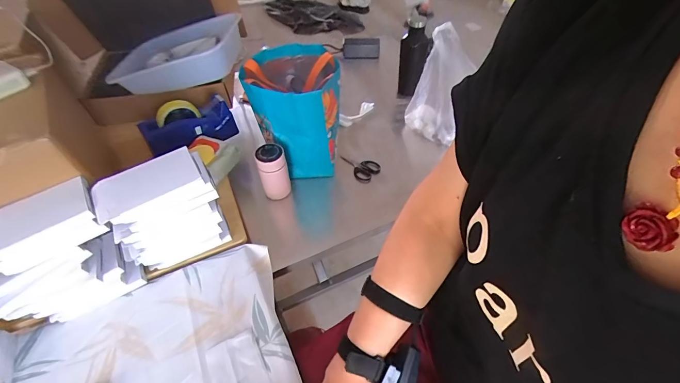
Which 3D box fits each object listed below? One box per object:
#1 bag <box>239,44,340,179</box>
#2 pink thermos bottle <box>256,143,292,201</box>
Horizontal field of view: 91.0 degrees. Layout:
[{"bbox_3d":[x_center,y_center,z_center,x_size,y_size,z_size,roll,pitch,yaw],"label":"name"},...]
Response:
[{"bbox_3d":[-0.106,-0.184,0.801,0.198,0.245,0.223,-12,50,-8],"label":"bag"},{"bbox_3d":[-0.147,-0.042,0.753,0.060,0.122,0.052,-12,50,-8],"label":"pink thermos bottle"}]

